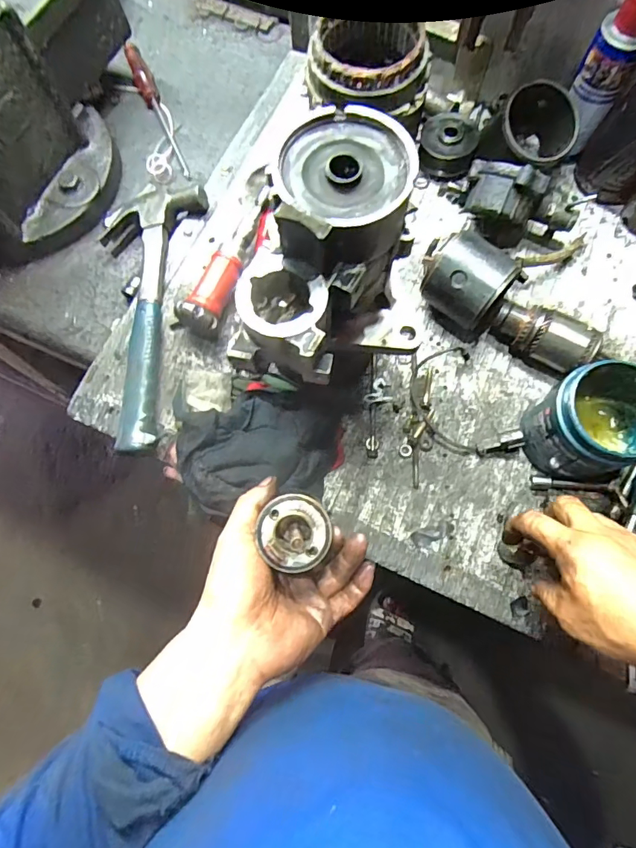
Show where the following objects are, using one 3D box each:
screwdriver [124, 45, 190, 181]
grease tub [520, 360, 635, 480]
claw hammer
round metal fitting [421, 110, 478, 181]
[{"bbox_3d":[-0.222,-0.433,0.632,0.025,0.027,0.222,-21,76,-6],"label":"screwdriver"},{"bbox_3d":[0.254,0.000,0.432,0.092,0.102,0.087,0,75,1],"label":"grease tub"},{"bbox_3d":[-0.212,-0.140,0.518,0.124,0.038,0.348,5,75,3],"label":"claw hammer"},{"bbox_3d":[0.156,-0.339,0.555,0.061,0.041,0.059,0,75,1],"label":"round metal fitting"}]

